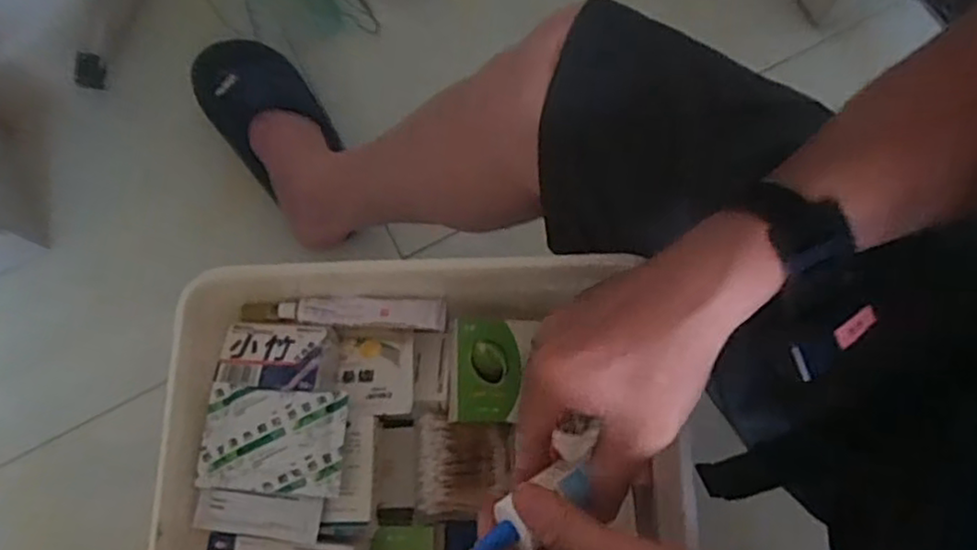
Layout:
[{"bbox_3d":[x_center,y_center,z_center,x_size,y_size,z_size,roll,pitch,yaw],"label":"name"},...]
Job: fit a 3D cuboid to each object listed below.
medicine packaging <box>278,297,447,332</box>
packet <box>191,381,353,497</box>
[{"bbox_3d":[-0.093,0.026,0.508,0.122,0.013,0.023,3,75,2],"label":"medicine packaging"},{"bbox_3d":[-0.144,0.109,0.458,0.095,0.011,0.067,4,75,2],"label":"packet"}]

